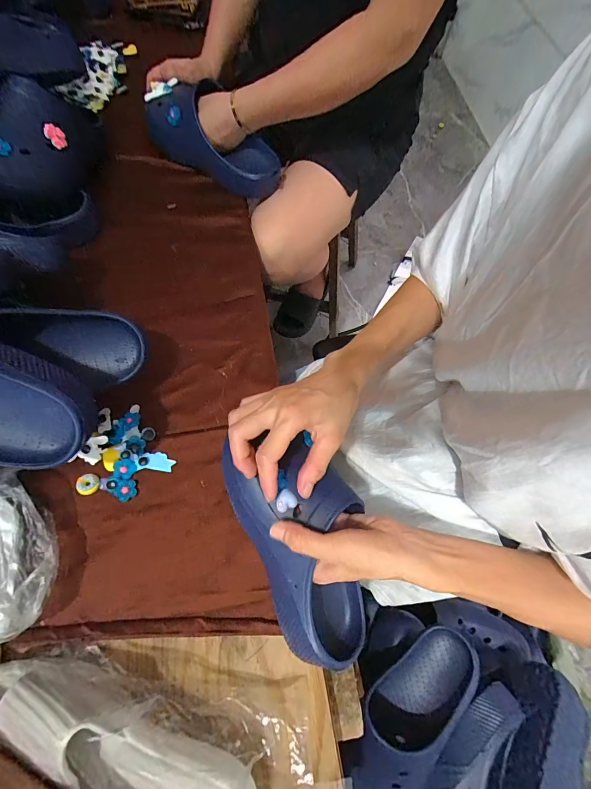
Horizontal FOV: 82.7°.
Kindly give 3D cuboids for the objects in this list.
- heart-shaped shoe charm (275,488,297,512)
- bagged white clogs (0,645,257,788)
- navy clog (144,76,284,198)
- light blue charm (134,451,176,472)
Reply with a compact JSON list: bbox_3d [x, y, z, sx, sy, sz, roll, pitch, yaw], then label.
[{"bbox_3d":[-0.009,0.097,0.310,0.019,0.004,0.018,-24,72,-11],"label":"heart-shaped shoe charm"},{"bbox_3d":[-0.152,0.290,0.278,0.259,0.086,0.079,23,70,6],"label":"bagged white clogs"},{"bbox_3d":[-0.138,-0.431,0.547,0.261,0.097,0.103,33,71,9],"label":"navy clog"},{"bbox_3d":[-0.169,0.080,0.403,0.045,0.007,0.022,2,69,-2],"label":"light blue charm"}]

